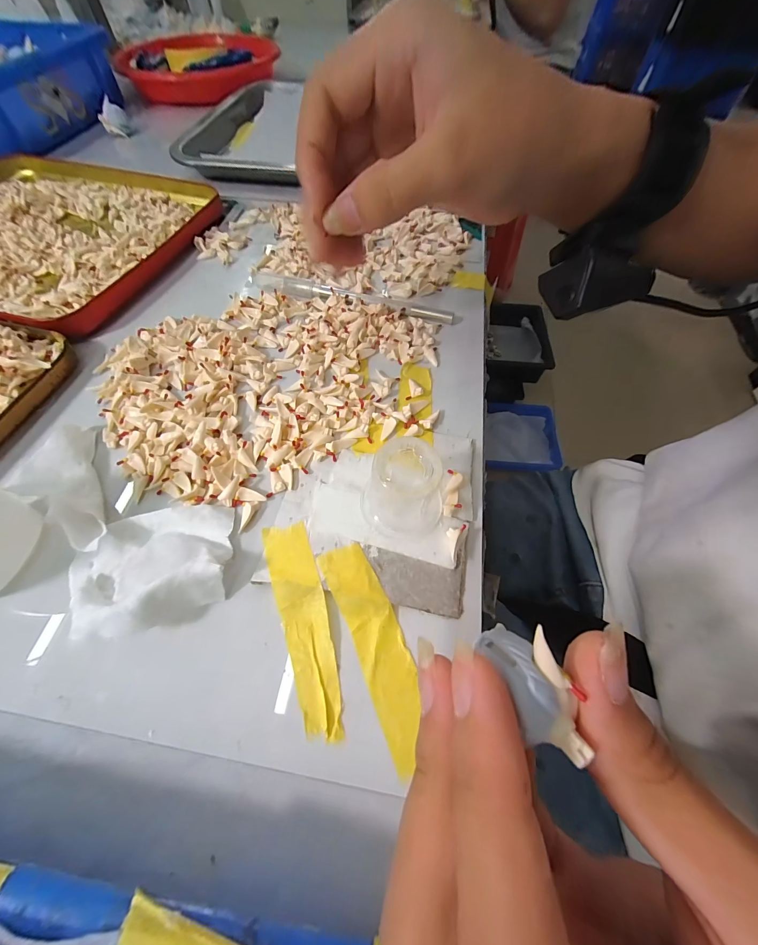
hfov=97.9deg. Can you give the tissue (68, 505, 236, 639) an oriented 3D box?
[{"bbox_3d":[-0.099,0.038,0.137,0.067,0.019,0.051,-11,61,-6],"label":"tissue"}]

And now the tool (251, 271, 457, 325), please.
[{"bbox_3d":[-0.023,-0.125,0.234,0.150,0.007,0.012,15,62,9],"label":"tool"}]

